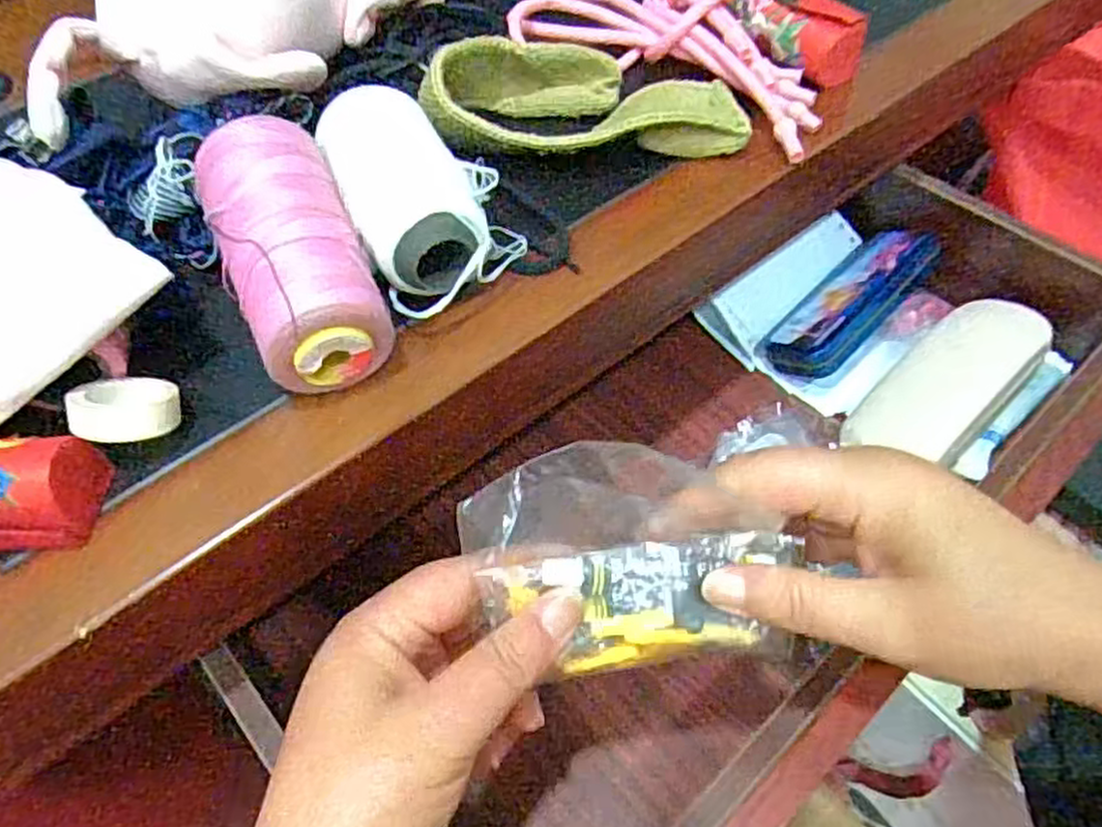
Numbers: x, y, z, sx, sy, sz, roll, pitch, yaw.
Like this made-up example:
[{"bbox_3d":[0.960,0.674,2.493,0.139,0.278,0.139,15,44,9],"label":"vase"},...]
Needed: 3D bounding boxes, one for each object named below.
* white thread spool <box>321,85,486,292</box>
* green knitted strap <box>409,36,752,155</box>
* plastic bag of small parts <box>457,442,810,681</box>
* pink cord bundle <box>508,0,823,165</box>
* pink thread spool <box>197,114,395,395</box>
[{"bbox_3d":[-0.063,-0.092,0.325,0.050,0.043,0.111,-23,54,-13],"label":"white thread spool"},{"bbox_3d":[0.016,-0.155,0.371,0.150,0.045,0.068,-6,52,-1],"label":"green knitted strap"},{"bbox_3d":[0.029,0.050,0.264,0.111,0.013,0.080,-7,94,-3],"label":"plastic bag of small parts"},{"bbox_3d":[0.072,-0.201,0.404,0.184,0.021,0.092,35,62,27],"label":"pink cord bundle"},{"bbox_3d":[-0.103,-0.067,0.292,0.052,0.043,0.121,-21,68,-12],"label":"pink thread spool"}]

